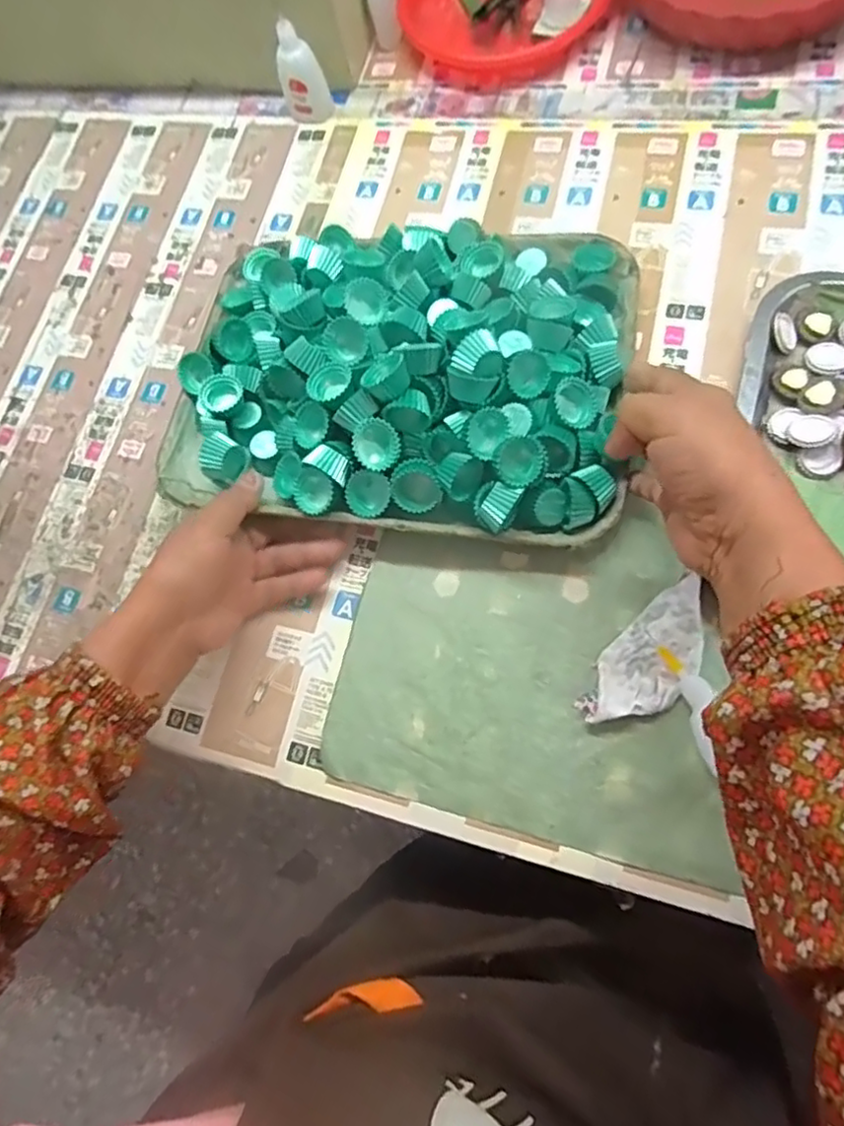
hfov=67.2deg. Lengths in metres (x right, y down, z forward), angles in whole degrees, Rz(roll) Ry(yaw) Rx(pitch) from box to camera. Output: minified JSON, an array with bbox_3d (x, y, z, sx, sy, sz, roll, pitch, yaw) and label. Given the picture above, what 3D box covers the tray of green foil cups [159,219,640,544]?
[{"bbox_3d":[-0.017,-0.153,0.462,0.326,0.084,0.257,7,74,4],"label":"tray of green foil cups"}]

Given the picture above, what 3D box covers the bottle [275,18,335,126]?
[{"bbox_3d":[-0.109,-0.450,0.583,0.039,0.078,0.025,-22,74,-4],"label":"bottle"}]

